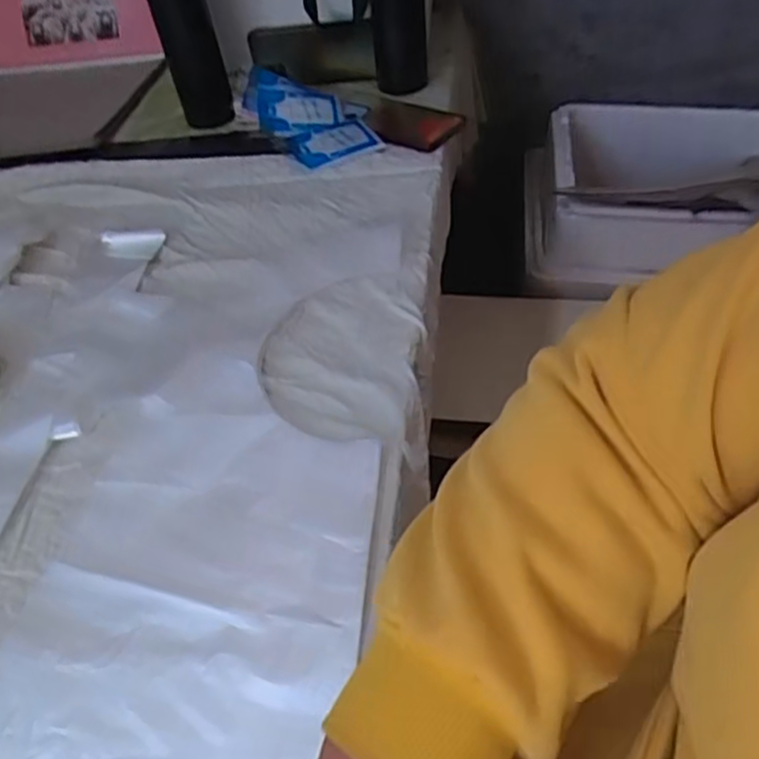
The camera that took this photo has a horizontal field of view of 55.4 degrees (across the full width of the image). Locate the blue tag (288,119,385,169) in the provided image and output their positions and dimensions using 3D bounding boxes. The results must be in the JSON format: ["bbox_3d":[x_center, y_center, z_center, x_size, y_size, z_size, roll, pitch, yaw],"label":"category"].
[{"bbox_3d":[-0.049,-0.254,0.778,0.089,0.010,0.068,-21,55,-10],"label":"blue tag"}]

